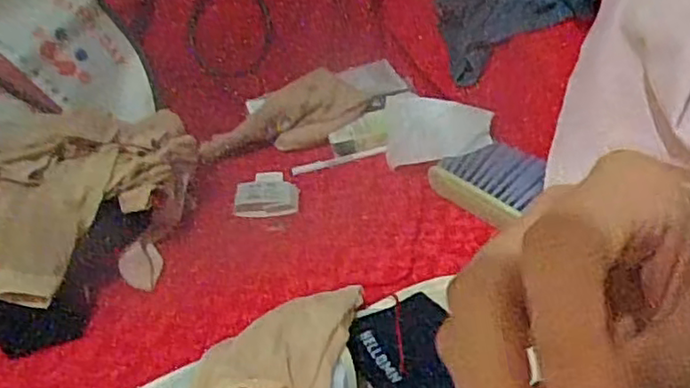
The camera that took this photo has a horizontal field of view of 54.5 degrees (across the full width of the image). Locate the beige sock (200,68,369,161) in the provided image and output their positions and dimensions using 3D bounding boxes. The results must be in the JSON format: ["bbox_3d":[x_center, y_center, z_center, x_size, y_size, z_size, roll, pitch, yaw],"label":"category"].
[{"bbox_3d":[-0.079,-0.095,0.868,0.219,0.075,0.075,-22,36,-20],"label":"beige sock"}]

